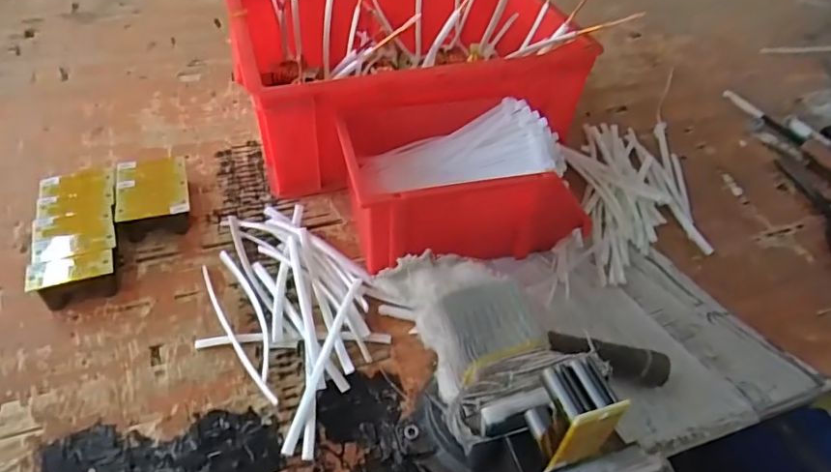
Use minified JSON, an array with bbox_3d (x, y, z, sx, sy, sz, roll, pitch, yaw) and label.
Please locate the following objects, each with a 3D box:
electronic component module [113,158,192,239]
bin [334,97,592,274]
[{"bbox_3d":[-0.286,-0.044,0.608,0.073,0.039,0.100,-13,47,-17],"label":"electronic component module"},{"bbox_3d":[0.050,-0.058,0.601,0.249,0.116,0.160,-9,46,-14],"label":"bin"}]

